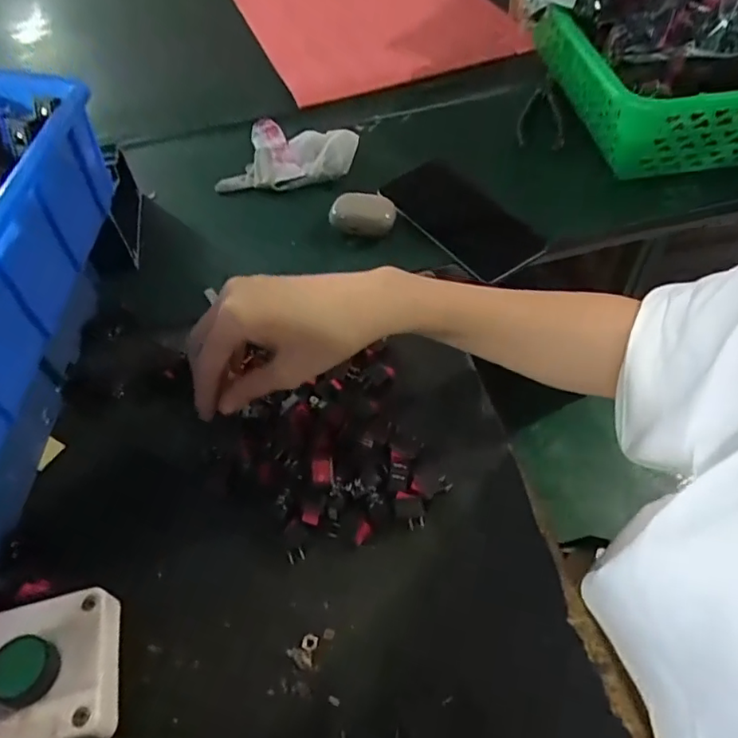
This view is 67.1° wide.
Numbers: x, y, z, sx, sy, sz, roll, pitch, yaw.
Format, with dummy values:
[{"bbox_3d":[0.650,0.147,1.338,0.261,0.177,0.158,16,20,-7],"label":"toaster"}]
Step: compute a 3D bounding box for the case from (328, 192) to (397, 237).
[{"bbox_3d":[-0.006,-0.146,0.528,0.060,0.026,0.032,11,55,12],"label":"case"}]

